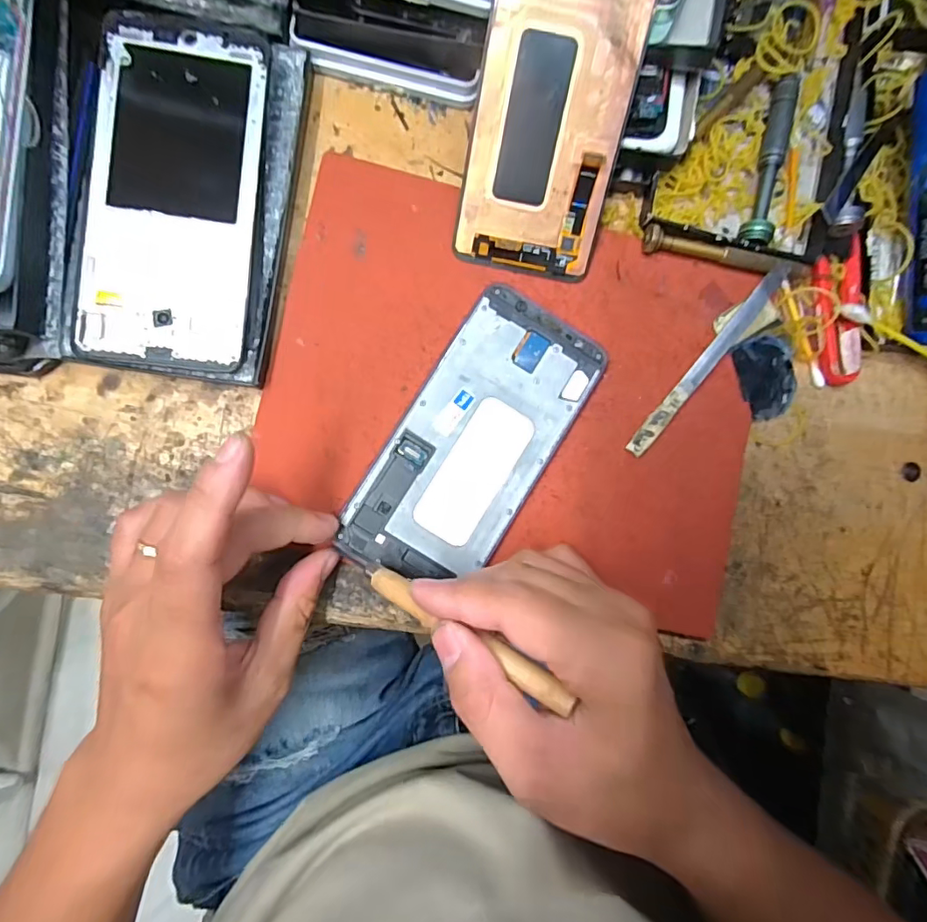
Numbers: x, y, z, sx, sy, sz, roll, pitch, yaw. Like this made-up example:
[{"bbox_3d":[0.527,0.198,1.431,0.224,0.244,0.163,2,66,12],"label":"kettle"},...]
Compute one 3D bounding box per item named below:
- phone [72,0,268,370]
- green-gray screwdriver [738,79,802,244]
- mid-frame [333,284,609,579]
[{"bbox_3d":[-0.132,-0.123,0.243,0.072,0.004,0.156,6,89,-9],"label":"phone"},{"bbox_3d":[0.163,-0.156,0.279,0.017,0.011,0.093,15,88,-5],"label":"green-gray screwdriver"},{"bbox_3d":[0.005,-0.009,0.263,0.075,0.005,0.152,35,85,-4],"label":"mid-frame"}]

